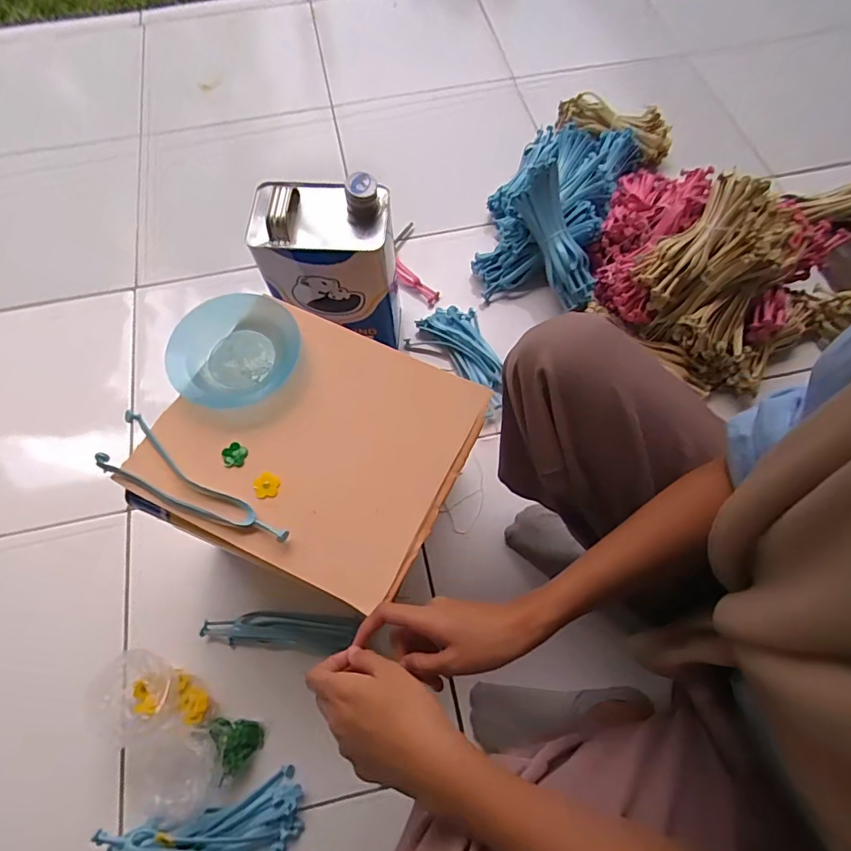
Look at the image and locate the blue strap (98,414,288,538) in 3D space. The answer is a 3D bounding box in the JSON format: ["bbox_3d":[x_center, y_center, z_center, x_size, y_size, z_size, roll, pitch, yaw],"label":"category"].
[{"bbox_3d":[-0.212,0.058,0.446,0.198,0.014,0.053,29,71,12],"label":"blue strap"}]

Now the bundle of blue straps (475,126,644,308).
[{"bbox_3d":[0.228,-0.397,0.833,0.213,0.130,0.373,19,69,9],"label":"bundle of blue straps"}]

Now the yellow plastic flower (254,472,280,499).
[{"bbox_3d":[-0.148,0.055,0.456,0.021,0.009,0.023,-10,67,-3],"label":"yellow plastic flower"}]

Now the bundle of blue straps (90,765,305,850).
[{"bbox_3d":[-0.241,0.452,0.533,0.205,0.026,0.080,-13,68,-5],"label":"bundle of blue straps"}]

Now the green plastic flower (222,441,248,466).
[{"bbox_3d":[-0.183,0.028,0.468,0.021,0.008,0.024,17,68,8],"label":"green plastic flower"}]

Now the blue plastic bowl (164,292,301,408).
[{"bbox_3d":[-0.194,-0.078,0.495,0.127,0.035,0.103,-35,71,-13],"label":"blue plastic bowl"}]

